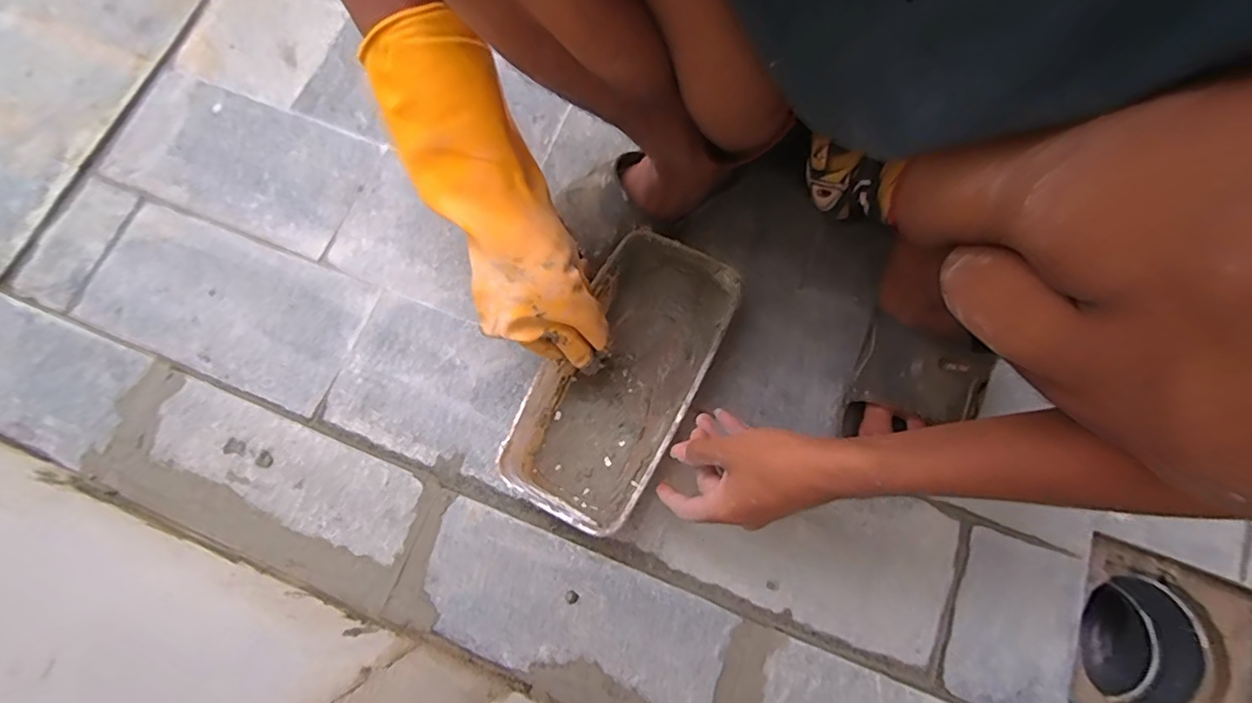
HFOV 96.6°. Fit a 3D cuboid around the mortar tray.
[{"bbox_3d":[-0.001,0.024,0.498,0.120,0.073,0.249,29,80,9],"label":"mortar tray"}]

